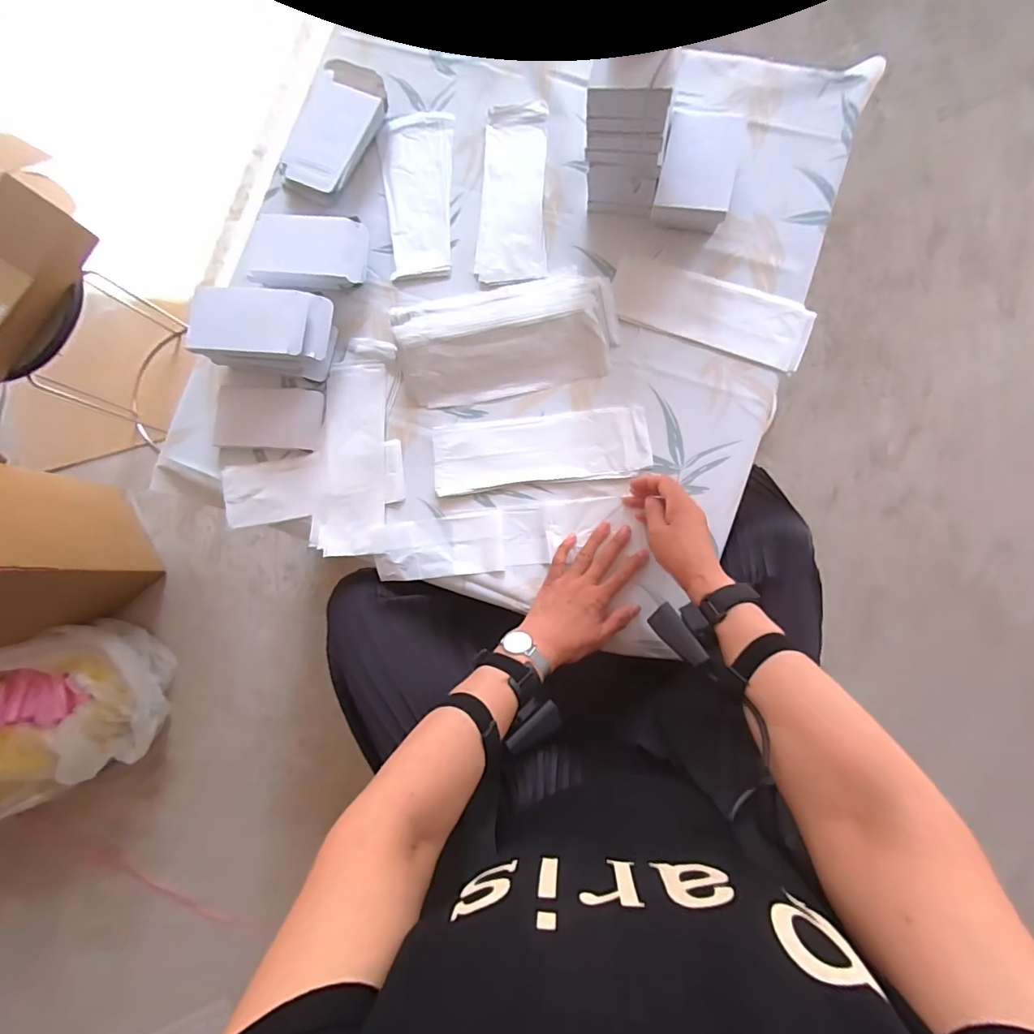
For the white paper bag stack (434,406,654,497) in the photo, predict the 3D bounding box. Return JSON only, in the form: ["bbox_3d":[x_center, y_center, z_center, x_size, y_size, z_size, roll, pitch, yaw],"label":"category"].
[{"bbox_3d":[0.029,-0.087,0.636,0.276,0.013,0.089,-5,83,6],"label":"white paper bag stack"}]

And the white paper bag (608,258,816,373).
[{"bbox_3d":[0.247,-0.266,0.638,0.253,0.017,0.085,21,86,8],"label":"white paper bag"}]

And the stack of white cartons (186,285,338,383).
[{"bbox_3d":[-0.339,-0.243,0.658,0.181,0.104,0.088,2,84,7],"label":"stack of white cartons"}]

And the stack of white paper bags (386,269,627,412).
[{"bbox_3d":[-0.015,-0.240,0.653,0.291,0.038,0.149,-11,82,5],"label":"stack of white paper bags"}]

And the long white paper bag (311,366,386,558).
[{"bbox_3d":[-0.224,-0.083,0.670,0.095,0.010,0.265,1,84,6],"label":"long white paper bag"}]

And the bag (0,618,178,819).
[{"bbox_3d":[-1.075,0.444,1.072,0.499,0.278,0.347,-24,80,4],"label":"bag"}]

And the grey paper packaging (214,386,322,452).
[{"bbox_3d":[-0.347,-0.138,0.688,0.152,0.010,0.084,3,84,7],"label":"grey paper packaging"}]

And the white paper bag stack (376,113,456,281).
[{"bbox_3d":[-0.148,-0.473,0.722,0.106,0.009,0.265,-1,83,6],"label":"white paper bag stack"}]

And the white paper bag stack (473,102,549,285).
[{"bbox_3d":[-0.004,-0.459,0.694,0.094,0.012,0.268,2,84,7],"label":"white paper bag stack"}]

